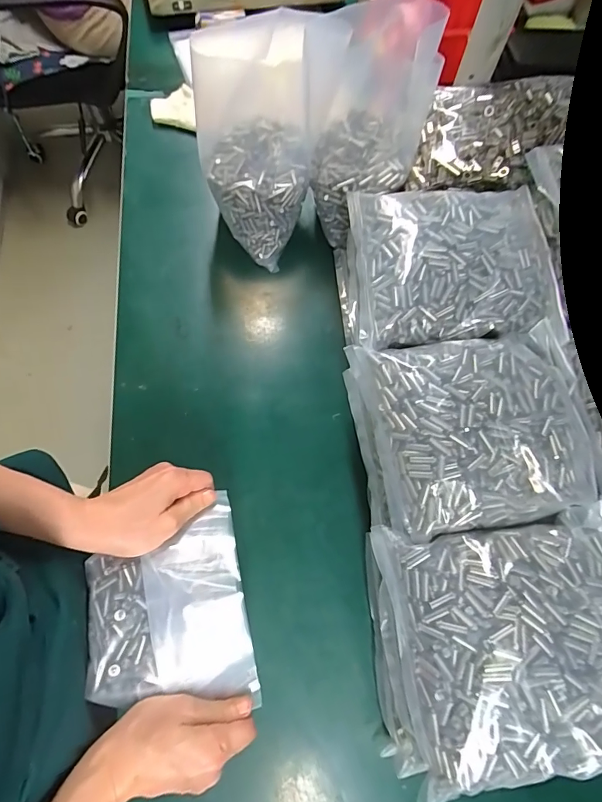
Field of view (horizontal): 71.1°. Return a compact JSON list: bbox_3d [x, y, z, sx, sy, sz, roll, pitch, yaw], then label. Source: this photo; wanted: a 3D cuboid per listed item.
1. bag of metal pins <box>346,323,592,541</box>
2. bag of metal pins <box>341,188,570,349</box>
[{"bbox_3d":[0.155,0.017,0.368,0.186,0.048,0.174,-10,71,-6],"label":"bag of metal pins"},{"bbox_3d":[0.148,-0.141,0.418,0.185,0.045,0.175,0,70,-2],"label":"bag of metal pins"}]

